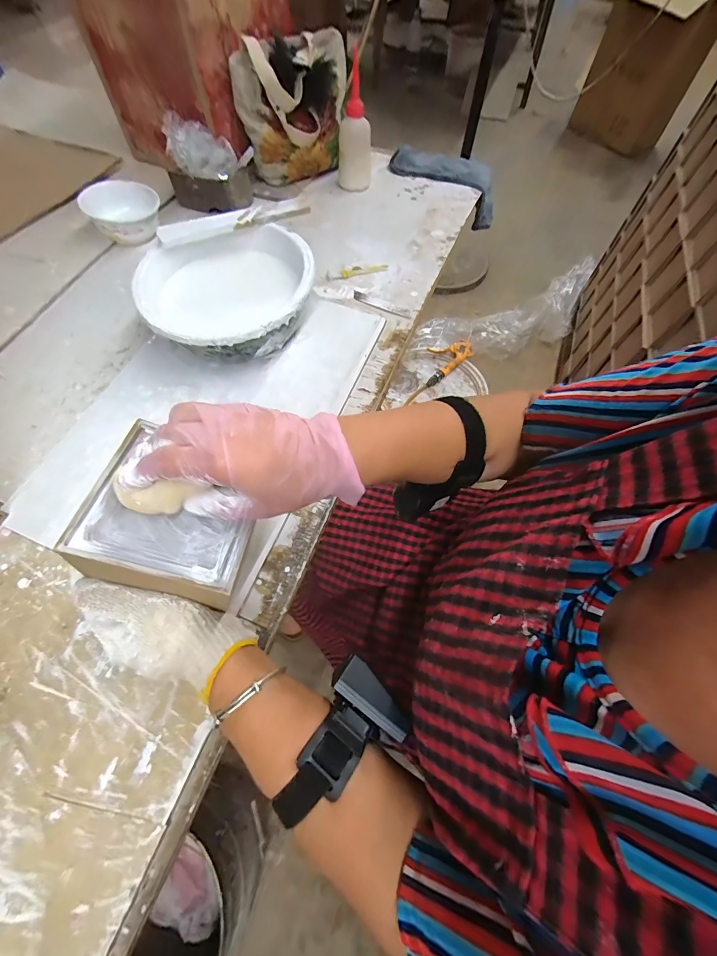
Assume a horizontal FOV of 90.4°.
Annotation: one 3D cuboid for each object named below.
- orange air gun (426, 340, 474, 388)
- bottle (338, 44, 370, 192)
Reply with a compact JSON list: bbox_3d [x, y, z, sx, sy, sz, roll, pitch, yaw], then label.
[{"bbox_3d":[0.235,-0.335,0.997,0.171,0.037,0.095,-33,70,-15],"label":"orange air gun"},{"bbox_3d":[-0.007,-0.621,0.633,0.061,0.165,0.050,-1,65,-1],"label":"bottle"}]

